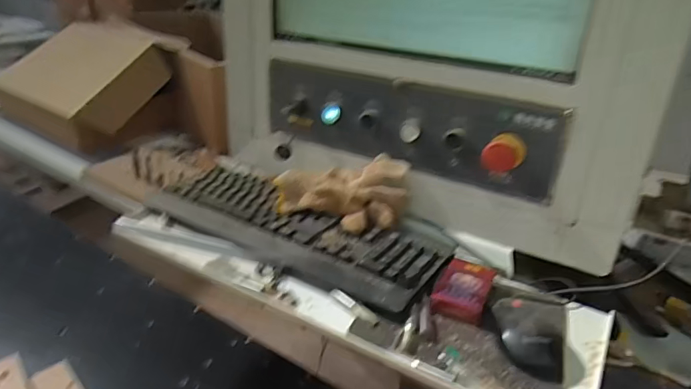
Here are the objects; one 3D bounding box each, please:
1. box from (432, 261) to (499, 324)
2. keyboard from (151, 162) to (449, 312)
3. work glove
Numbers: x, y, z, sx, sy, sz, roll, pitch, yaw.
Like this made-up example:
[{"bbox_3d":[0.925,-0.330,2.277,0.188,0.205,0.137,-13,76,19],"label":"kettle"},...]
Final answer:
[{"bbox_3d":[0.140,0.113,0.583,0.058,0.026,0.088,16,30,22],"label":"box"},{"bbox_3d":[-0.075,0.045,0.685,0.425,0.028,0.142,19,31,26],"label":"keyboard"},{"bbox_3d":[-0.005,-0.010,0.695,0.186,0.072,0.095,13,29,18],"label":"work glove"}]

